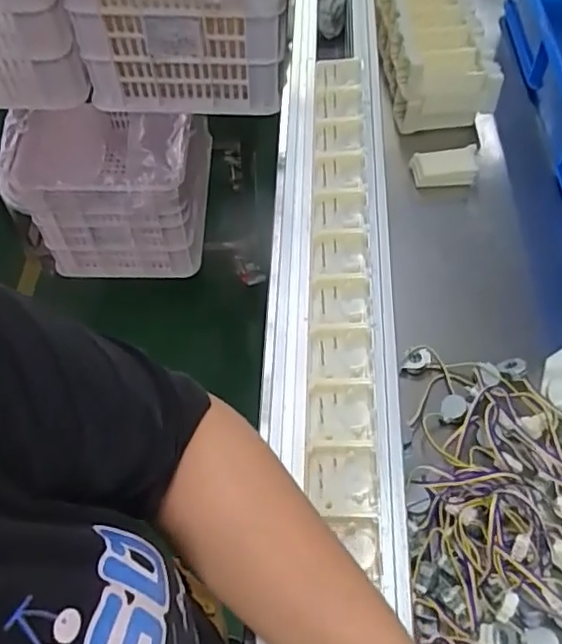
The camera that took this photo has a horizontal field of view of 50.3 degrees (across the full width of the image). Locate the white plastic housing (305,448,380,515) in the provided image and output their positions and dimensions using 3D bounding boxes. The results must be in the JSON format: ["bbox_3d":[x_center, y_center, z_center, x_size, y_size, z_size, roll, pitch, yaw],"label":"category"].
[{"bbox_3d":[0.043,0.114,0.427,0.050,0.012,0.048,1,59,2],"label":"white plastic housing"}]

